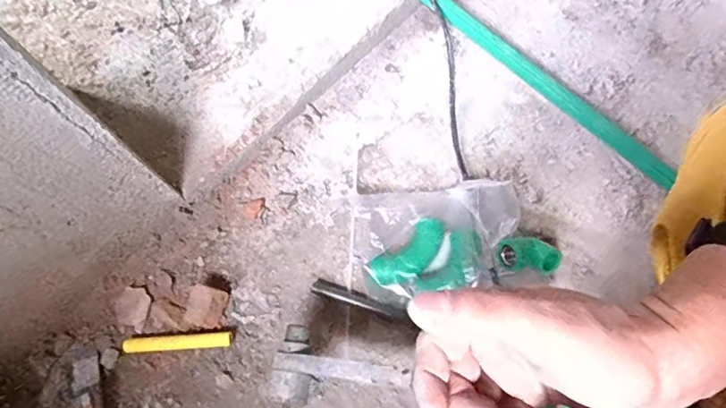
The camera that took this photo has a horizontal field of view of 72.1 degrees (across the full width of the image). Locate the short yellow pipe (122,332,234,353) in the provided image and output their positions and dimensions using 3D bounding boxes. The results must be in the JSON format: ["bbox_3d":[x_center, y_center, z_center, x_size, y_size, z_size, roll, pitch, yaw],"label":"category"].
[{"bbox_3d":[-0.216,0.161,0.582,0.122,0.013,0.017,-3,74,-3],"label":"short yellow pipe"}]

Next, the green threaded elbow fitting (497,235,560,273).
[{"bbox_3d":[0.198,0.062,0.603,0.072,0.031,0.038,3,72,3],"label":"green threaded elbow fitting"}]

